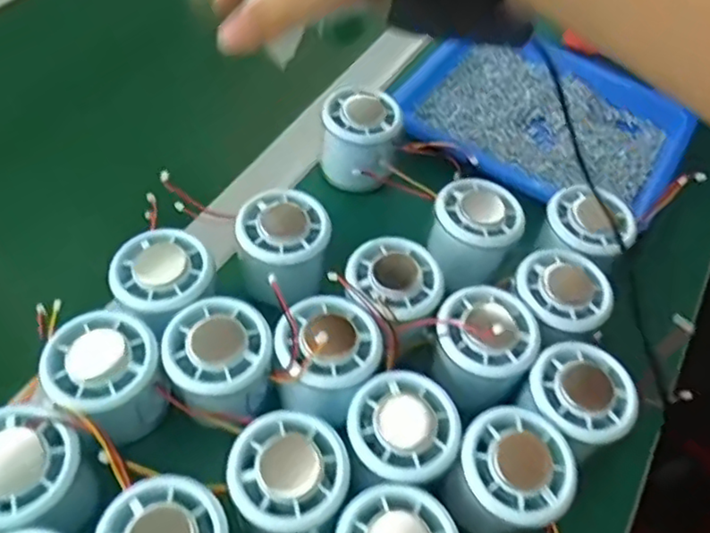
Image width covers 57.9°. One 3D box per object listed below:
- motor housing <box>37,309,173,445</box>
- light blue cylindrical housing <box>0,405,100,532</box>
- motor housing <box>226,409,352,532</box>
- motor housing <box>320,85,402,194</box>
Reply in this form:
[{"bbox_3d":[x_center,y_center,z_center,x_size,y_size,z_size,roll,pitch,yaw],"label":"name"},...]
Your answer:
[{"bbox_3d":[-0.131,0.061,0.344,0.054,0.047,0.054,2,53,-3],"label":"motor housing"},{"bbox_3d":[-0.160,0.103,0.312,0.056,0.046,0.053,2,53,-3],"label":"light blue cylindrical housing"},{"bbox_3d":[-0.033,0.112,0.327,0.055,0.053,0.057,2,53,-3],"label":"motor housing"},{"bbox_3d":[0.002,-0.094,0.472,0.053,0.049,0.062,9,53,2],"label":"motor housing"}]

